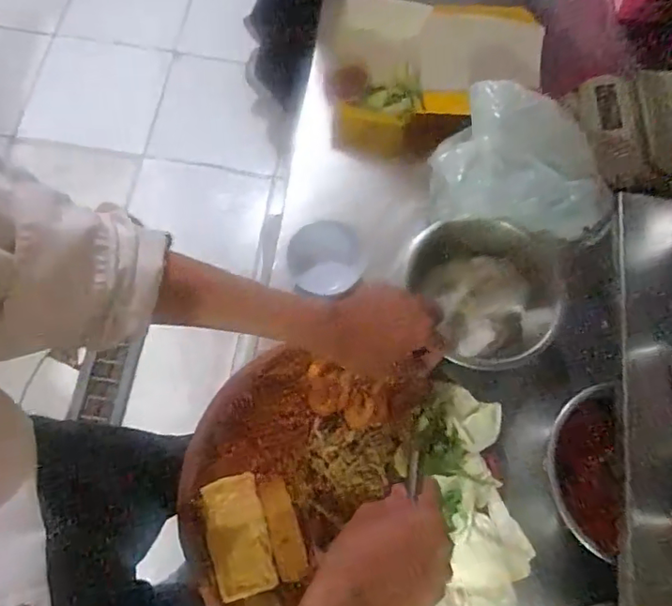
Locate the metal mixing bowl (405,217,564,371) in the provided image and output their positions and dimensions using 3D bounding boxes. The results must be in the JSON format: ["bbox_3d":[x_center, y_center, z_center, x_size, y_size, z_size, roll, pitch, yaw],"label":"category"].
[{"bbox_3d":[0.160,-0.005,0.638,0.147,0.112,0.150,1,70,-2],"label":"metal mixing bowl"}]

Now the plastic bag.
[{"bbox_3d":[0.224,-0.160,0.657,0.220,0.101,0.158,4,70,-1],"label":"plastic bag"}]

